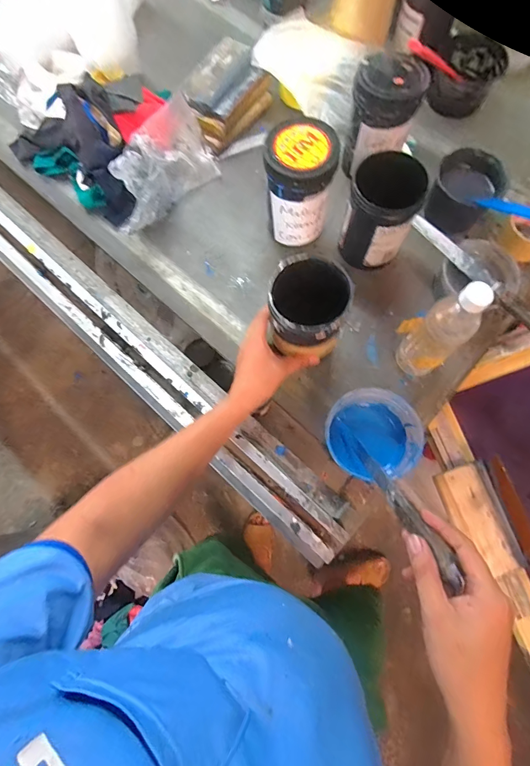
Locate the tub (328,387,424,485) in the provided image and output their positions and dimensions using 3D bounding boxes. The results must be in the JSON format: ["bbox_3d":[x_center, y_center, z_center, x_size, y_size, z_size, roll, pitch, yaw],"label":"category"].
[{"bbox_3d":[0.152,0.076,0.556,0.125,0.066,0.122,0,74,1],"label":"tub"}]

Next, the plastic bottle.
[{"bbox_3d":[0.244,-0.067,0.529,0.063,0.213,0.063,0,74,1],"label":"plastic bottle"}]

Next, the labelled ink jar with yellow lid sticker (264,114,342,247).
[{"bbox_3d":[0.058,-0.315,0.622,0.100,0.180,0.107,0,74,1],"label":"labelled ink jar with yellow lid sticker"}]

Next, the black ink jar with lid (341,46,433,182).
[{"bbox_3d":[0.194,-0.442,0.636,0.101,0.160,0.105,0,74,1],"label":"black ink jar with lid"}]

